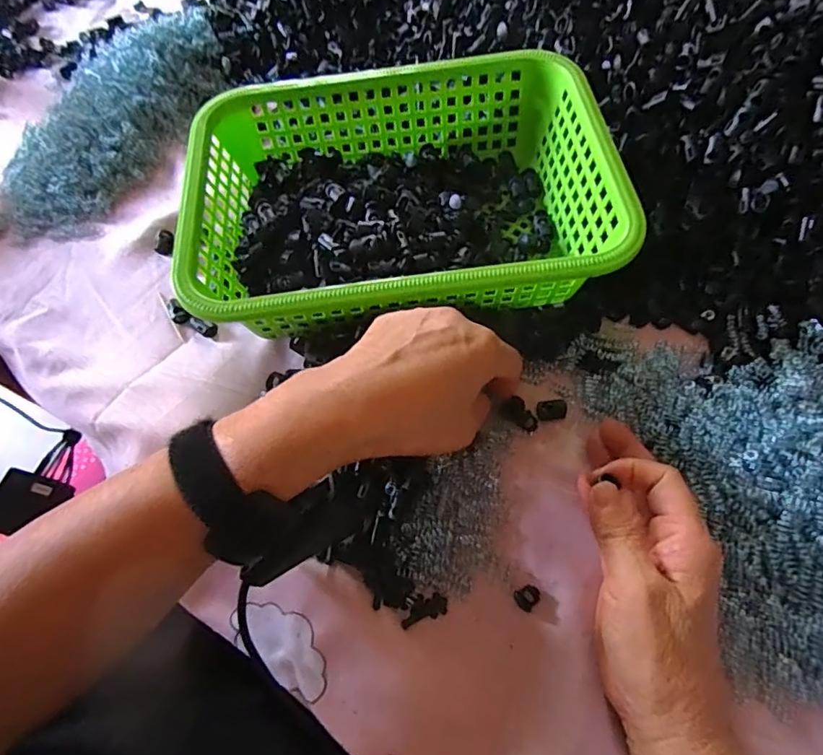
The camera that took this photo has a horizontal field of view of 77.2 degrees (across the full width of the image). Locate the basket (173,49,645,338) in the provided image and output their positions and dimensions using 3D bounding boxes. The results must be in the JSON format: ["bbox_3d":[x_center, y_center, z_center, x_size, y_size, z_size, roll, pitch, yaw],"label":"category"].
[{"bbox_3d":[-0.008,-0.130,0.392,0.289,0.083,0.212,-7,64,0],"label":"basket"}]

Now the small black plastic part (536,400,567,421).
[{"bbox_3d":[0.098,0.022,0.358,0.022,0.006,0.012,-8,64,0],"label":"small black plastic part"}]

